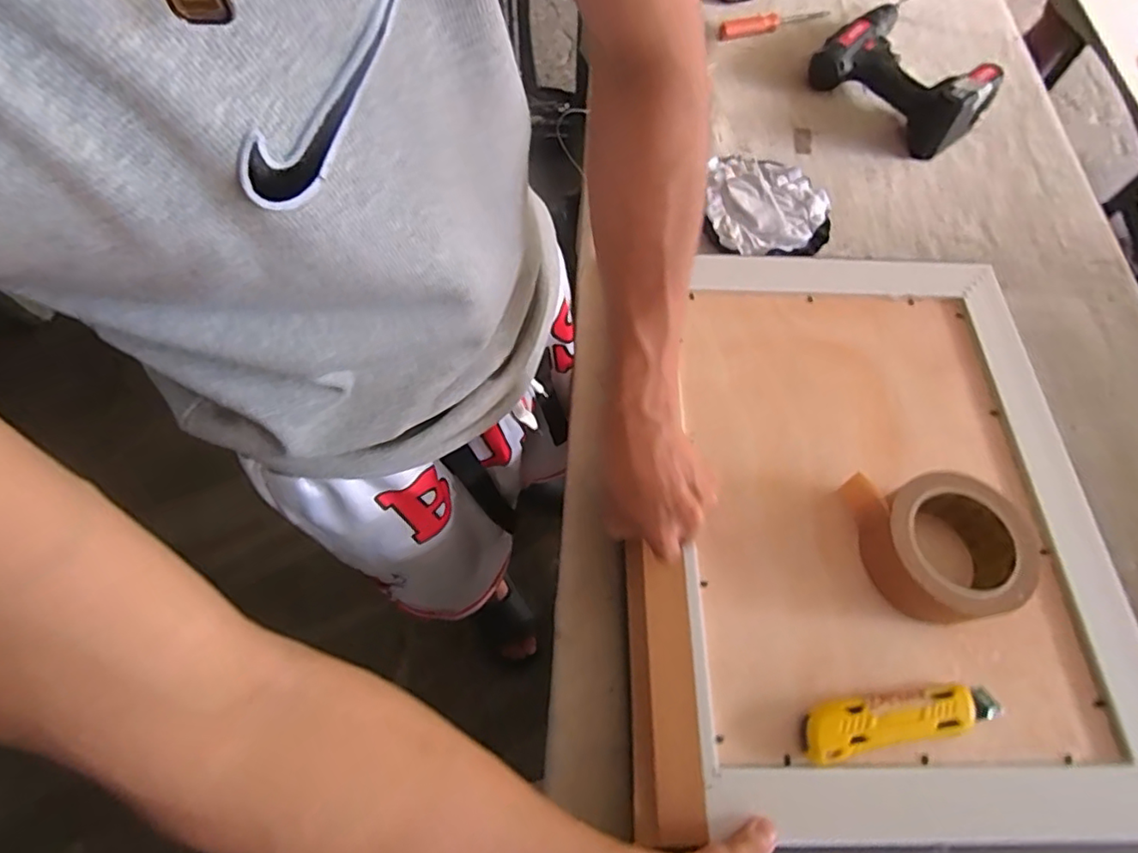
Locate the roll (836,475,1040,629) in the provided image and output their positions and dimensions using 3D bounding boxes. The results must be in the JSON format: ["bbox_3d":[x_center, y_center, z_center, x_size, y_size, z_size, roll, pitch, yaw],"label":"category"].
[{"bbox_3d":[0.295,0.087,0.456,0.122,0.054,0.117,0,64,0],"label":"roll"}]

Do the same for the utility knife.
[{"bbox_3d":[0.236,0.205,0.412,0.150,0.013,0.035,-8,65,-4],"label":"utility knife"}]

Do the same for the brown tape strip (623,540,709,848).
[{"bbox_3d":[0.067,0.185,0.425,0.046,0.019,0.191,1,65,-4],"label":"brown tape strip"}]

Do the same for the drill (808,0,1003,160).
[{"bbox_3d":[0.429,-0.450,0.743,0.164,0.076,0.222,-28,67,-15],"label":"drill"}]

